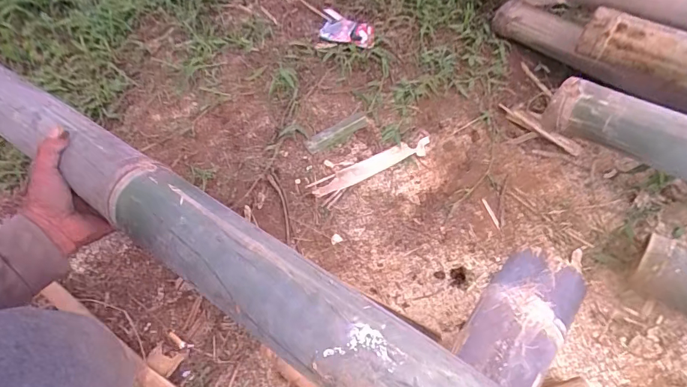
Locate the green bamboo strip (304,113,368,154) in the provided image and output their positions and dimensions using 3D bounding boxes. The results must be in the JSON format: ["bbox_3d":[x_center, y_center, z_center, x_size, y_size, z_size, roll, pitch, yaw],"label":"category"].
[{"bbox_3d":[-0.009,-0.118,0.814,0.143,0.015,0.035,-32,60,-21],"label":"green bamboo strip"}]

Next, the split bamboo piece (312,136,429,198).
[{"bbox_3d":[0.056,-0.053,0.775,0.250,0.012,0.041,-24,58,-16],"label":"split bamboo piece"}]

